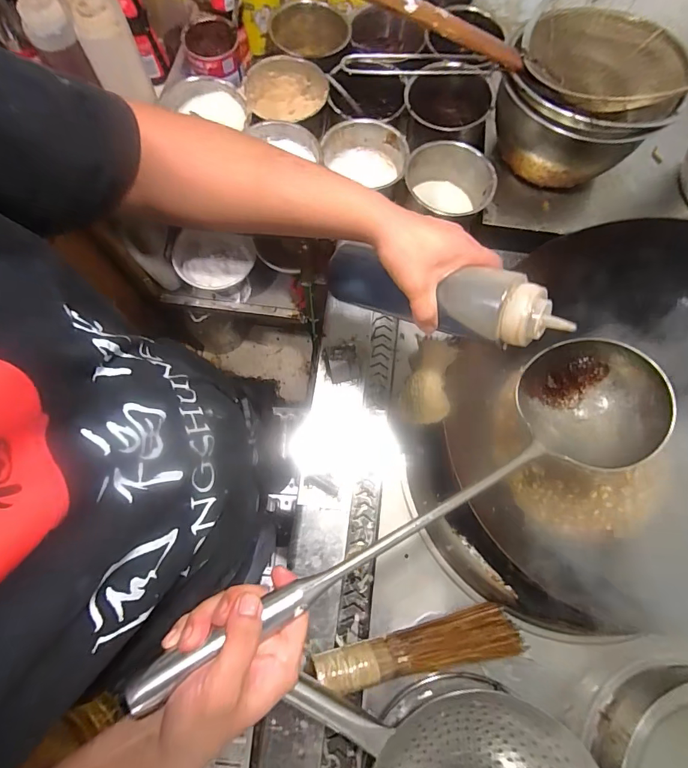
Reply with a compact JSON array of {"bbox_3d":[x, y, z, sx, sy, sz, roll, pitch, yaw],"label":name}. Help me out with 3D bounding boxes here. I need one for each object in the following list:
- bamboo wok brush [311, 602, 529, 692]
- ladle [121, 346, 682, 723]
[{"bbox_3d":[0.100,0.362,0.554,0.265,0.062,0.069,-10,75,-4],"label":"bamboo wok brush"},{"bbox_3d":[0.083,0.100,0.361,0.516,0.091,0.132,-25,76,-22],"label":"ladle"}]

